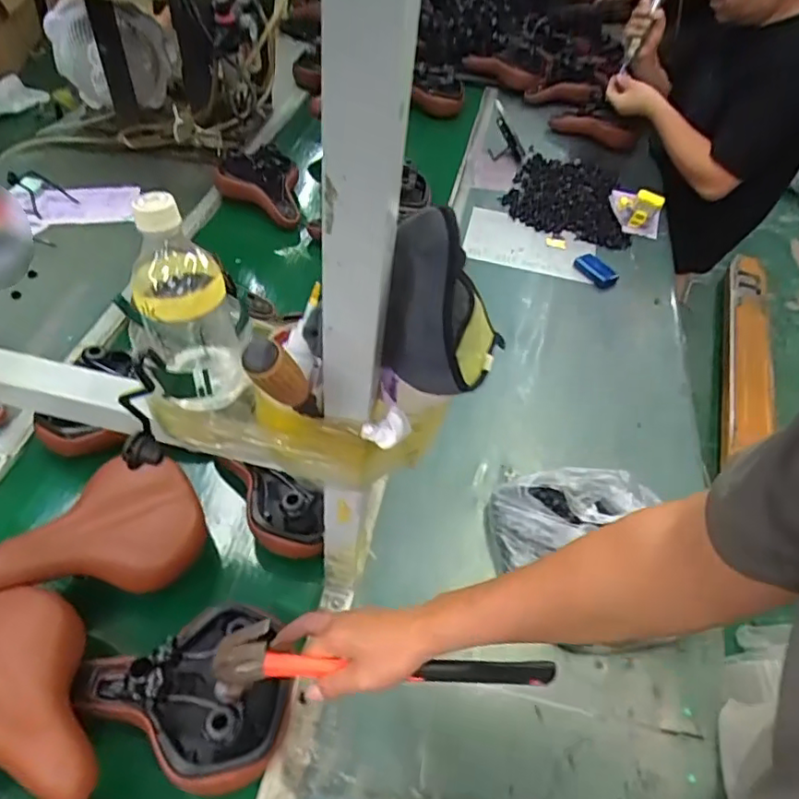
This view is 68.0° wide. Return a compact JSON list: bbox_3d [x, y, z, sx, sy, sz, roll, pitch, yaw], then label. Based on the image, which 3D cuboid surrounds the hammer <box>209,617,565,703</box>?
[{"bbox_3d":[-0.010,0.262,0.580,0.330,0.116,0.031,4,48,-6],"label":"hammer"}]

